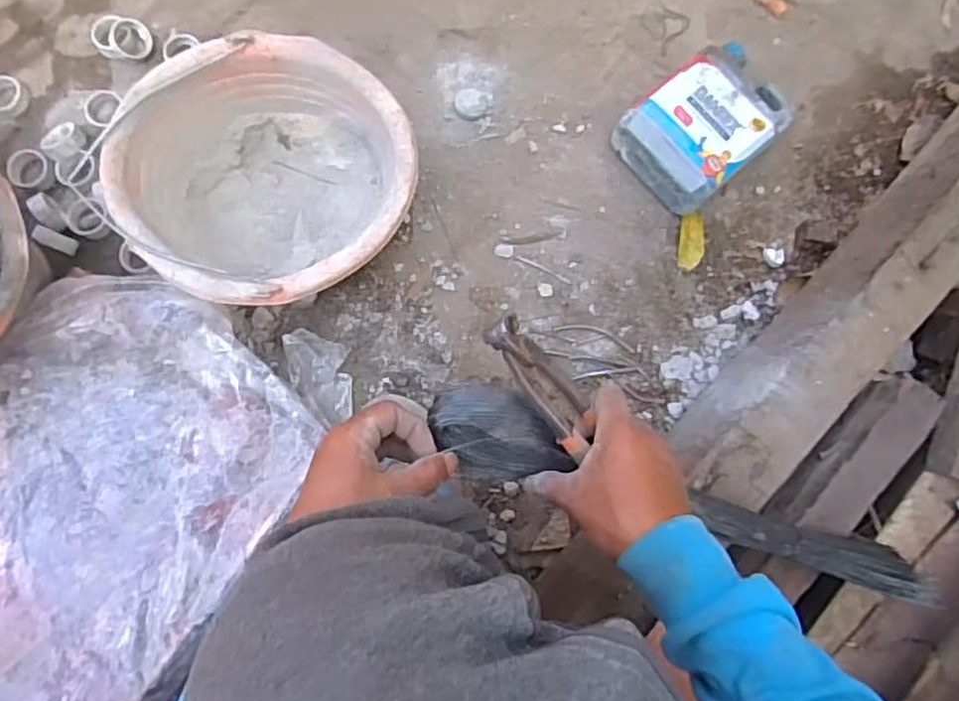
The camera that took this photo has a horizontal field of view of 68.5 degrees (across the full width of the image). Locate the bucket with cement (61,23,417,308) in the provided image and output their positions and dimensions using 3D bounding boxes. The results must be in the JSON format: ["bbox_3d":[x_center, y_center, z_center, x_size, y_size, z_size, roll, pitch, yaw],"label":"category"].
[{"bbox_3d":[-0.197,-0.155,0.682,0.248,0.137,0.238,0,80,-1],"label":"bucket with cement"}]

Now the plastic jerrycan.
[{"bbox_3d":[0.248,-0.248,0.786,0.169,0.078,0.128,-42,86,-8],"label":"plastic jerrycan"}]

